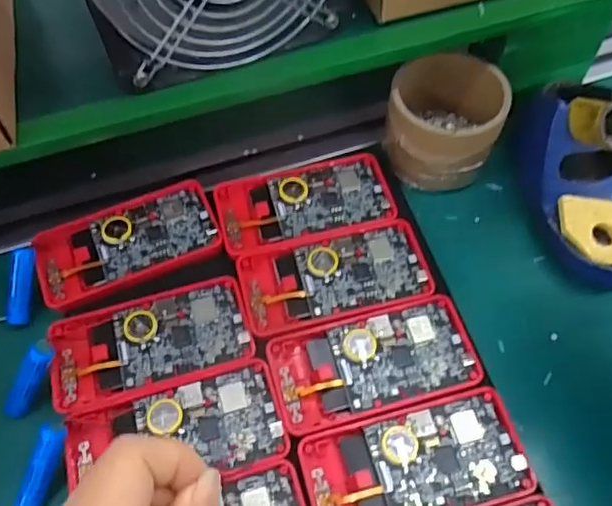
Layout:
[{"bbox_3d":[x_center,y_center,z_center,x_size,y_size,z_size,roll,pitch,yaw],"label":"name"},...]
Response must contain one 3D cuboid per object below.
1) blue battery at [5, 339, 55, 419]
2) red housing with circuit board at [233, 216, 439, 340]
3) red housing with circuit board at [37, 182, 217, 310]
[{"bbox_3d":[-0.168,0.077,0.359,0.011,0.012,0.058,36,107,19],"label":"blue battery"},{"bbox_3d":[0.020,0.016,0.397,0.122,0.011,0.061,-14,61,-7],"label":"red housing with circuit board"},{"bbox_3d":[-0.125,-0.008,0.415,0.123,0.014,0.062,-24,63,-12],"label":"red housing with circuit board"}]

